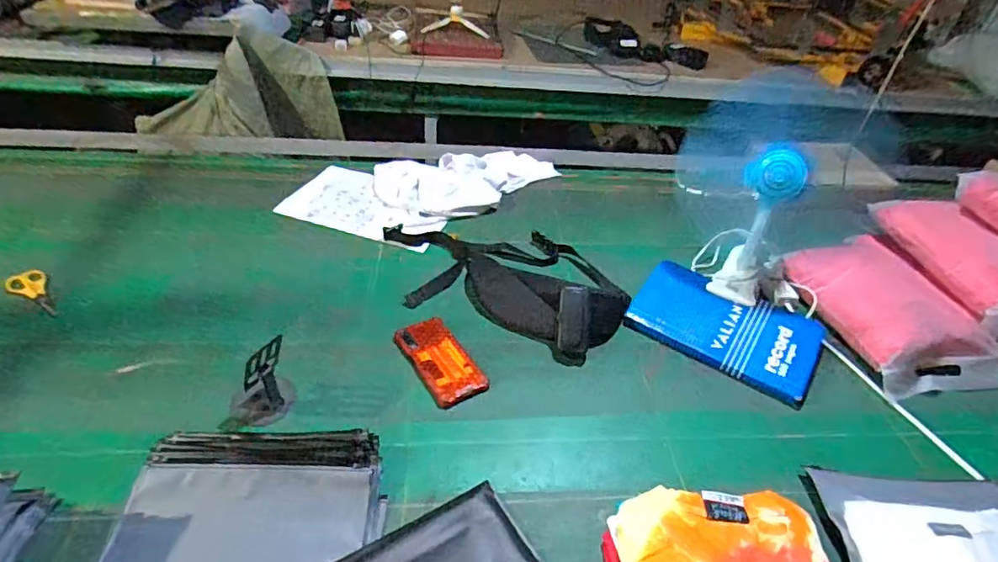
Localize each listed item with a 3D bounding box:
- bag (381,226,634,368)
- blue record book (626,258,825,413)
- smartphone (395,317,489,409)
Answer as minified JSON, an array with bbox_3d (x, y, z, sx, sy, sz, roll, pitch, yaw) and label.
[{"bbox_3d":[0.001,-0.035,0.976,0.466,0.073,0.278,18,41,14],"label":"bag"},{"bbox_3d":[0.380,0.072,0.924,0.287,0.029,0.196,25,43,22],"label":"blue record book"},{"bbox_3d":[-0.088,0.118,0.833,0.086,0.015,0.163,-19,45,-28],"label":"smartphone"}]

